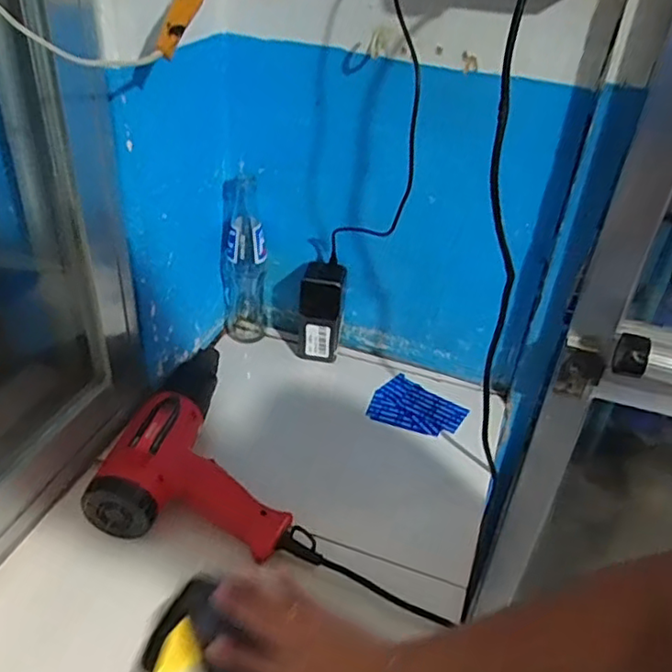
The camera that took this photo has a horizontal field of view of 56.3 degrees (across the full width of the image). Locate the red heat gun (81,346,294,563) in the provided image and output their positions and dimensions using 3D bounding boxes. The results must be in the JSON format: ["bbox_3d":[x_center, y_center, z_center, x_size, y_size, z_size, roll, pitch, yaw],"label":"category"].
[{"bbox_3d":[-0.119,0.104,0.686,0.189,0.074,0.271,11,38,8],"label":"red heat gun"}]

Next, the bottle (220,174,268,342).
[{"bbox_3d":[-0.122,-0.094,0.834,0.059,0.218,0.050,-2,37,-9],"label":"bottle"}]

